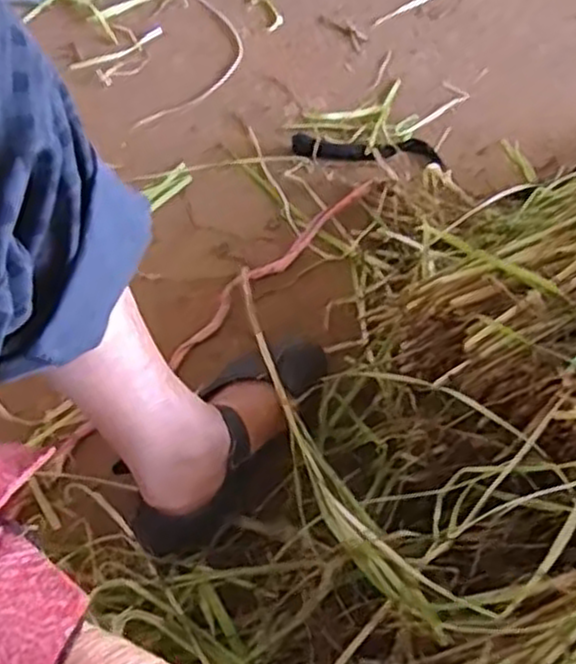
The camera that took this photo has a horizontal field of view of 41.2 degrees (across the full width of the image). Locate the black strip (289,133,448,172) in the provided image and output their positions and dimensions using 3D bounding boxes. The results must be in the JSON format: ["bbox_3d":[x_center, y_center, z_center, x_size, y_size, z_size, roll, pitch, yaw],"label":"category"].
[{"bbox_3d":[0.091,-0.212,0.869,0.171,0.021,0.041,0,59,-4],"label":"black strip"}]

